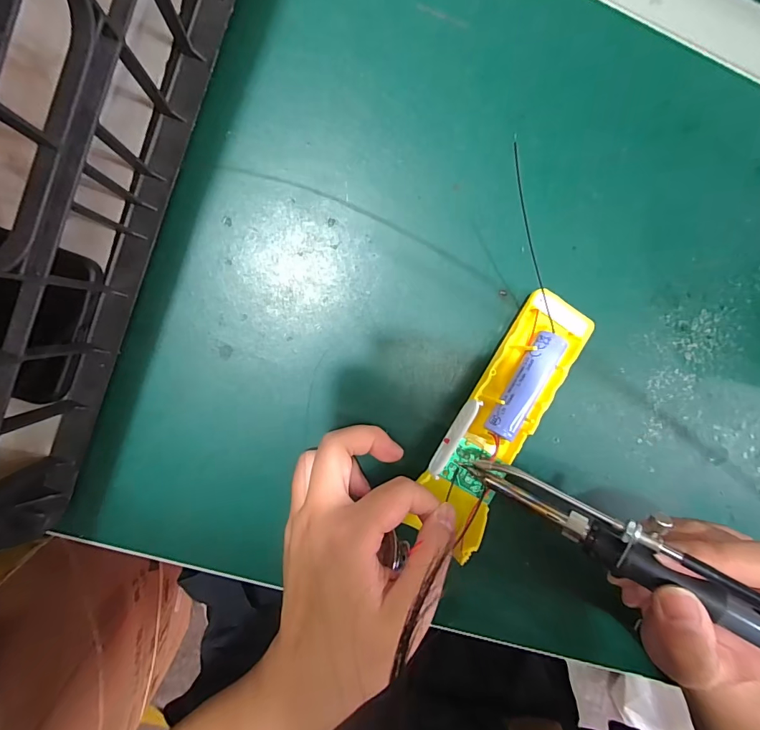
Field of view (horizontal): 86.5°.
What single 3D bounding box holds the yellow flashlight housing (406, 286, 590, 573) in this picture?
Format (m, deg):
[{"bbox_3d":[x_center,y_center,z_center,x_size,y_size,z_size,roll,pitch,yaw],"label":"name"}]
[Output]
[{"bbox_3d":[0.073,0.032,0.239,0.048,0.029,0.155,31,84,-9],"label":"yellow flashlight housing"}]

